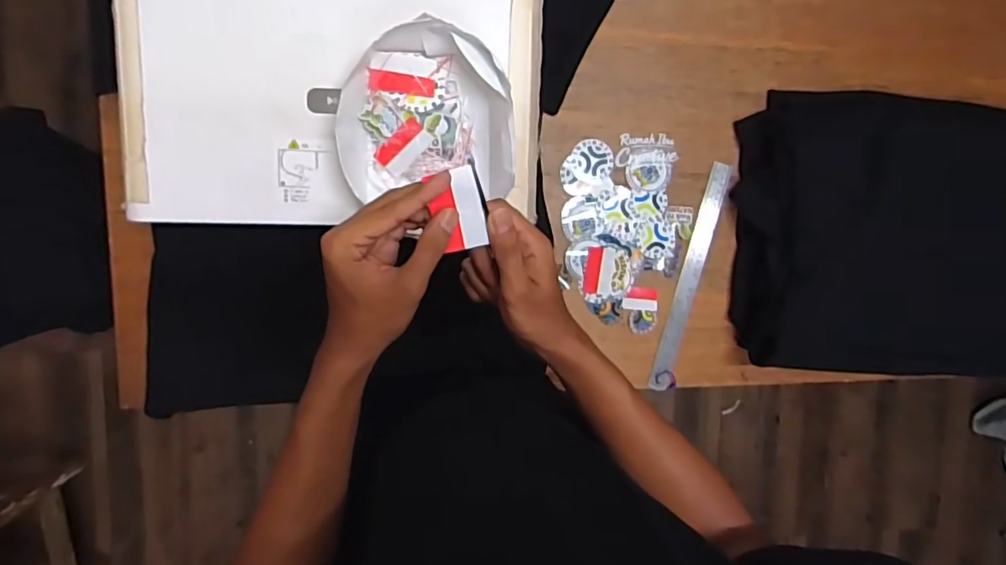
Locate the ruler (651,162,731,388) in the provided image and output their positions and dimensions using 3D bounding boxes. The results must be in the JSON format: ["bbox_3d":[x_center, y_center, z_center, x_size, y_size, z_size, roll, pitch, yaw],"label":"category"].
[{"bbox_3d":[0.263,-0.005,0.778,0.035,0.006,0.324,14,93,1],"label":"ruler"}]

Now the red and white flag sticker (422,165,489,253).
[{"bbox_3d":[-0.033,-0.053,0.407,0.037,0.005,0.062,-8,115,-4],"label":"red and white flag sticker"}]

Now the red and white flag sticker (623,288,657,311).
[{"bbox_3d":[0.192,0.024,0.767,0.051,0.004,0.031,6,94,-5],"label":"red and white flag sticker"}]

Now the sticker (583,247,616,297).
[{"bbox_3d":[0.132,-0.015,0.754,0.038,0.004,0.065,5,94,-5],"label":"sticker"}]

